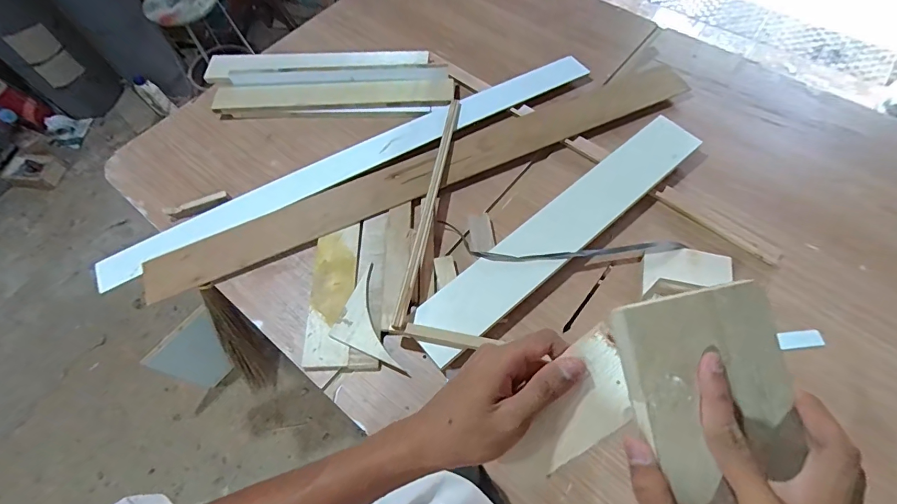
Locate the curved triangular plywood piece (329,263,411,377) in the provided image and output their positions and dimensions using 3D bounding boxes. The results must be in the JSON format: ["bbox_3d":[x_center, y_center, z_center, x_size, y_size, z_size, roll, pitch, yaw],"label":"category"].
[{"bbox_3d":[-0.157,0.131,0.739,0.100,0.009,0.200,-20,64,-8],"label":"curved triangular plywood piece"}]

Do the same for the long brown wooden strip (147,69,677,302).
[{"bbox_3d":[-0.024,-0.183,0.898,1.206,0.017,0.133,-22,64,-9],"label":"long brown wooden strip"}]

